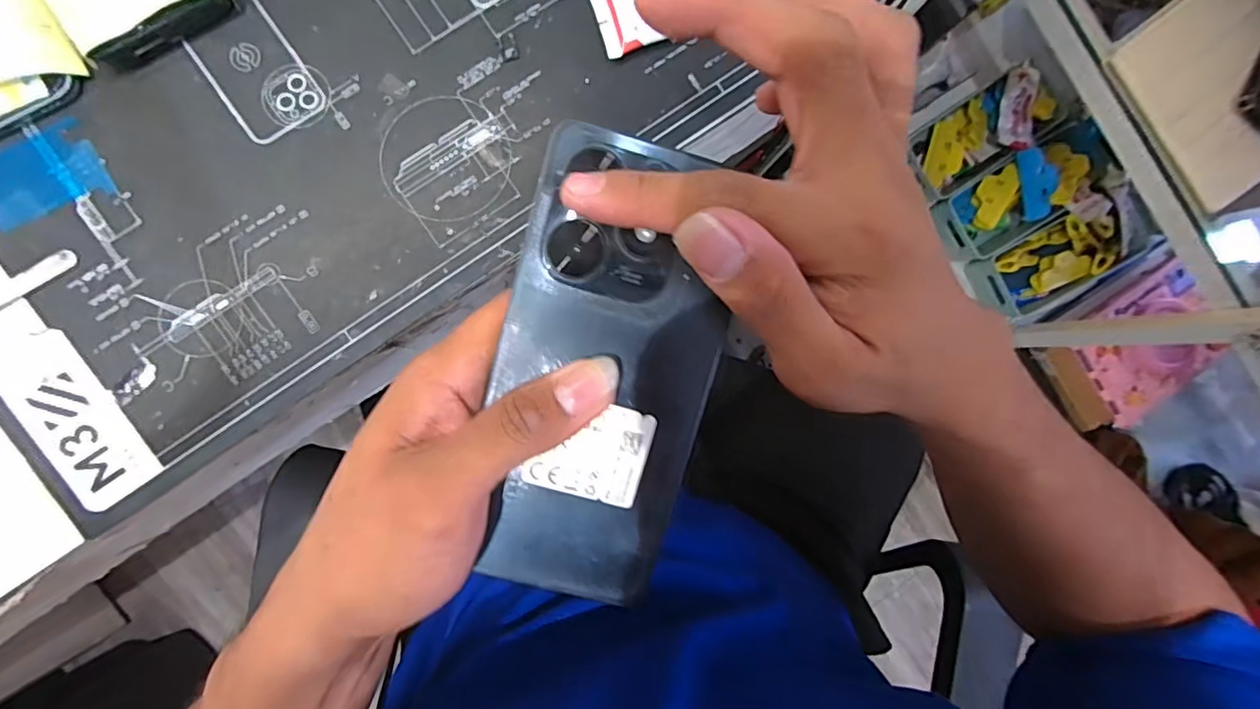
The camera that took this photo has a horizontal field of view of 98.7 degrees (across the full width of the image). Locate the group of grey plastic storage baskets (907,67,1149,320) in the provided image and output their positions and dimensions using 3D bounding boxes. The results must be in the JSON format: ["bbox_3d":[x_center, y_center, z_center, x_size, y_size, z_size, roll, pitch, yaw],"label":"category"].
[{"bbox_3d":[0.564,-0.230,0.779,0.216,0.089,0.318,-30,92,-5],"label":"group of grey plastic storage baskets"}]

